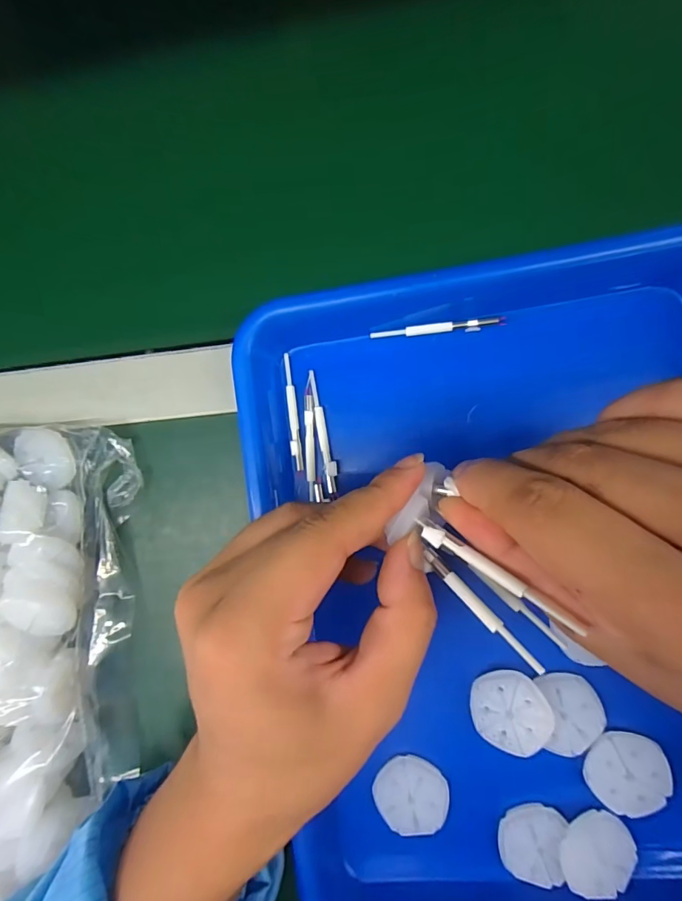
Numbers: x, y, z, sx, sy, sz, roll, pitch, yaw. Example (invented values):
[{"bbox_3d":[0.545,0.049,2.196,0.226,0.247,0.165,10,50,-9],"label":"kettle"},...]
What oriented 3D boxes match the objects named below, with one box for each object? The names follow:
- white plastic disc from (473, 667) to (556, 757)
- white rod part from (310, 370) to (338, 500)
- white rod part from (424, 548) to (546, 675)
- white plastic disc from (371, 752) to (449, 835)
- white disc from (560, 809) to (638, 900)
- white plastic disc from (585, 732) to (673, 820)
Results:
[{"bbox_3d":[0.085,0.130,0.227,0.037,0.004,0.038,-3,82,22],"label":"white plastic disc"},{"bbox_3d":[-0.010,-0.009,0.251,0.006,0.005,0.070,-13,87,7],"label":"white rod part"},{"bbox_3d":[0.049,0.056,0.163,0.005,0.004,0.054,-48,55,4],"label":"white rod part"},{"bbox_3d":[0.037,0.181,0.239,0.037,0.007,0.035,0,89,7],"label":"white plastic disc"},{"bbox_3d":[0.125,0.196,0.221,0.032,0.004,0.037,38,79,10],"label":"white disc"},{"bbox_3d":[0.140,0.159,0.222,0.037,0.004,0.037,0,89,7],"label":"white plastic disc"}]

